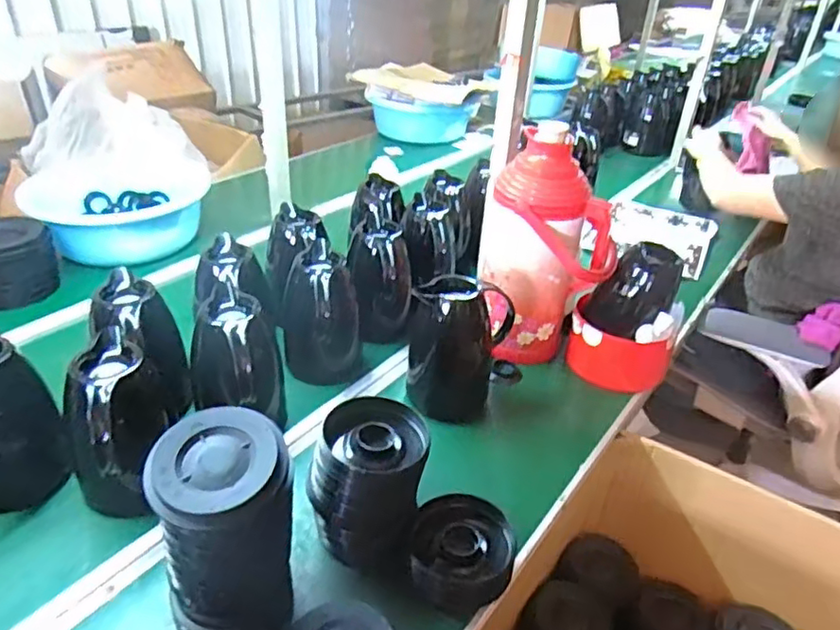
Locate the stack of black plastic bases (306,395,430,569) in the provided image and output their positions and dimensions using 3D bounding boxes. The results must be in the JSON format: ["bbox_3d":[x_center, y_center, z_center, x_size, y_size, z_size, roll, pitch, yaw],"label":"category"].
[{"bbox_3d":[-0.055,0.196,0.725,0.118,0.157,0.118,17,34,21],"label":"stack of black plastic bases"}]

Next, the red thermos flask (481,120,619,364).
[{"bbox_3d":[0.212,-0.109,1.021,0.206,0.363,0.161,4,32,0],"label":"red thermos flask"}]

